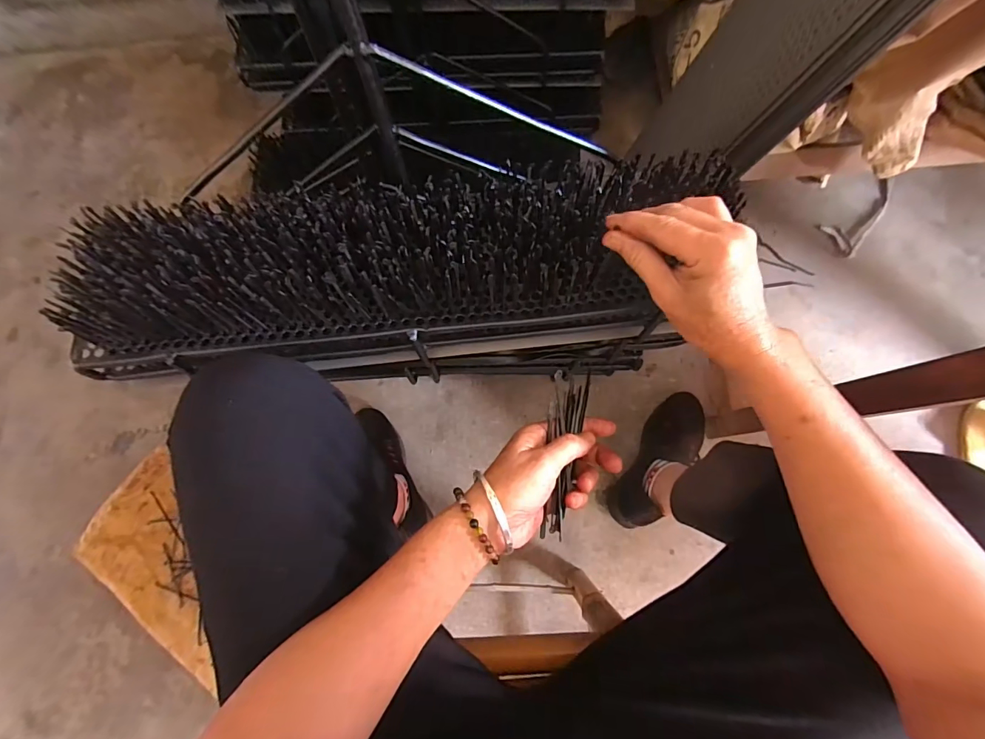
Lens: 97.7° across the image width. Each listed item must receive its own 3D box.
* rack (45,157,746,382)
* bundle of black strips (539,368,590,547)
[{"bbox_3d":[-0.085,-0.072,0.421,0.553,0.178,0.135,-3,76,-5],"label":"rack"},{"bbox_3d":[0.059,0.064,0.349,0.033,0.019,0.135,8,72,4],"label":"bundle of black strips"}]

